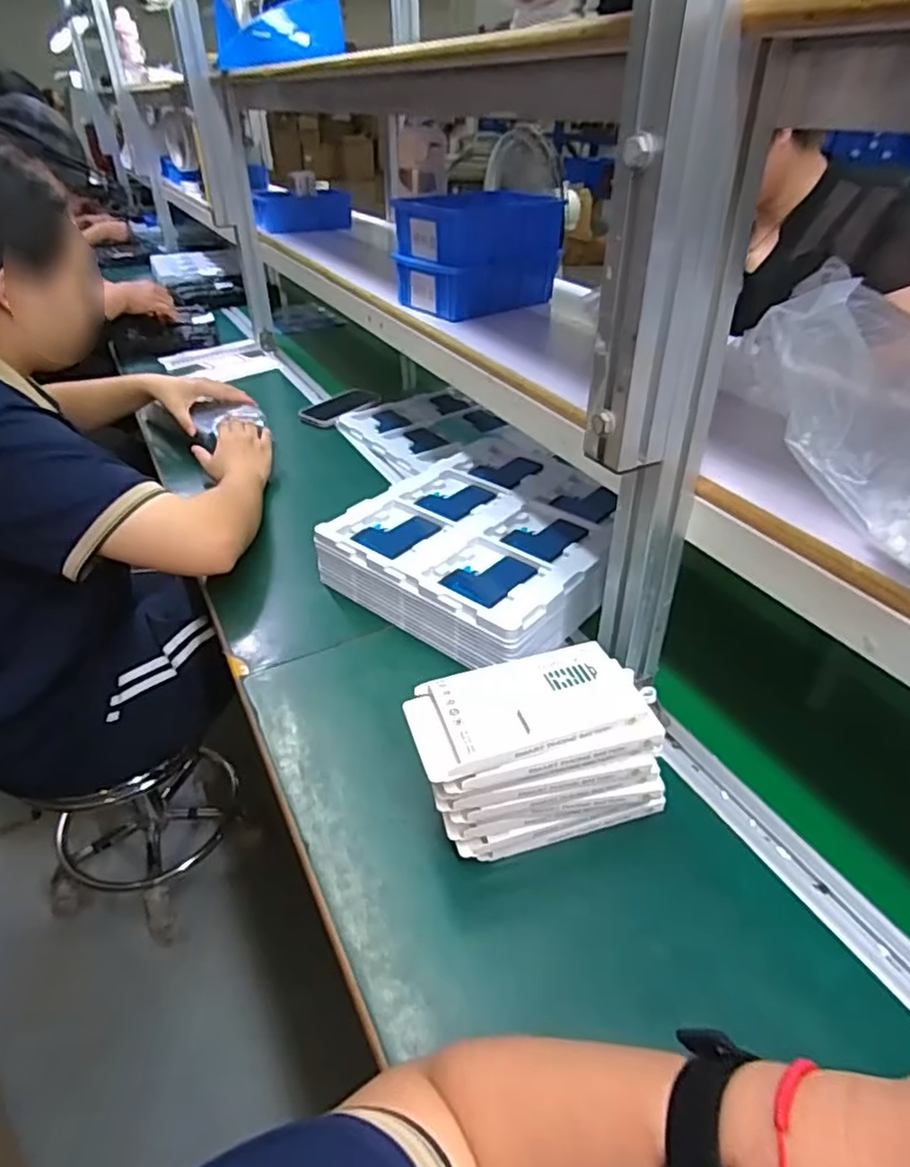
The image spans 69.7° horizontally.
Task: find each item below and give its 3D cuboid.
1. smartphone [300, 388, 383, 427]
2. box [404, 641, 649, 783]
[{"bbox_3d":[-0.208,-0.323,1.192,0.085,0.013,0.157,24,43,29],"label":"smartphone"},{"bbox_3d":[0.050,0.084,0.457,0.158,0.015,0.079,-11,38,-15],"label":"box"}]

